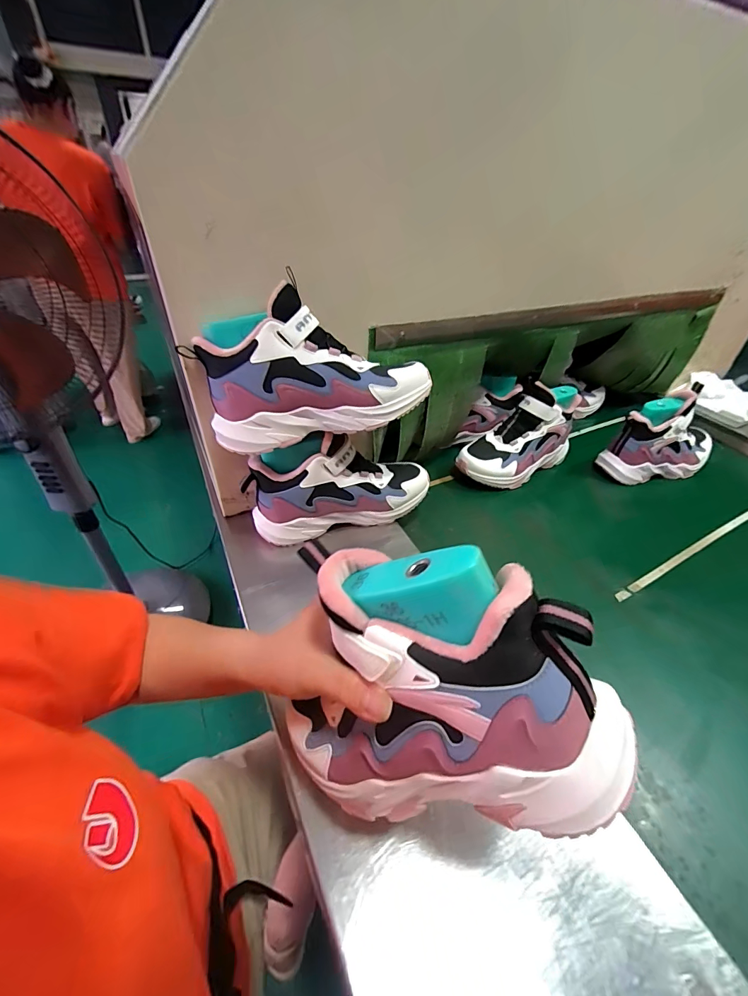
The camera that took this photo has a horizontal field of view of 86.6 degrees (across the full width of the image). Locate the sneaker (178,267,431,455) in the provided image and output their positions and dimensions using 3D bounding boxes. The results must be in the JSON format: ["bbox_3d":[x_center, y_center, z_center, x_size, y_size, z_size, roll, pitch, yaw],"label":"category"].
[{"bbox_3d":[-0.059,-0.132,0.435,0.245,0.130,0.083,-8,41,-15],"label":"sneaker"}]

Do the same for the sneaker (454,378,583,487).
[{"bbox_3d":[0.259,-0.107,0.698,0.228,0.152,0.090,-22,47,-28],"label":"sneaker"}]

